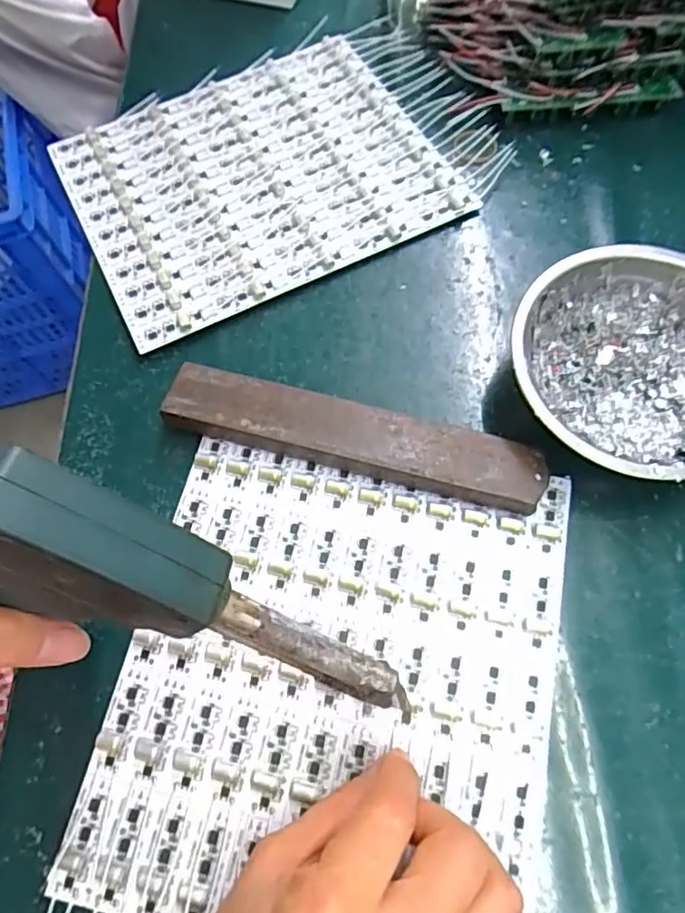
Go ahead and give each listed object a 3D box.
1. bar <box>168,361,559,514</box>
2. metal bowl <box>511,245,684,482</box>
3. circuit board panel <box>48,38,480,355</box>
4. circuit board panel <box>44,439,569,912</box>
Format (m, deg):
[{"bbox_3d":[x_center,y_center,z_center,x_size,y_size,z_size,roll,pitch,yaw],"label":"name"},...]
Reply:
[{"bbox_3d":[0.004,-0.011,0.313,0.198,0.019,0.036,13,70,9],"label":"bar"},{"bbox_3d":[0.148,-0.042,0.300,0.123,0.046,0.115,-1,69,4],"label":"metal bowl"},{"bbox_3d":[-0.061,-0.185,0.392,0.224,0.011,0.198,-26,73,-3],"label":"circuit board panel"},{"bbox_3d":[-0.004,0.104,0.275,0.195,0.006,0.206,10,70,6],"label":"circuit board panel"}]

